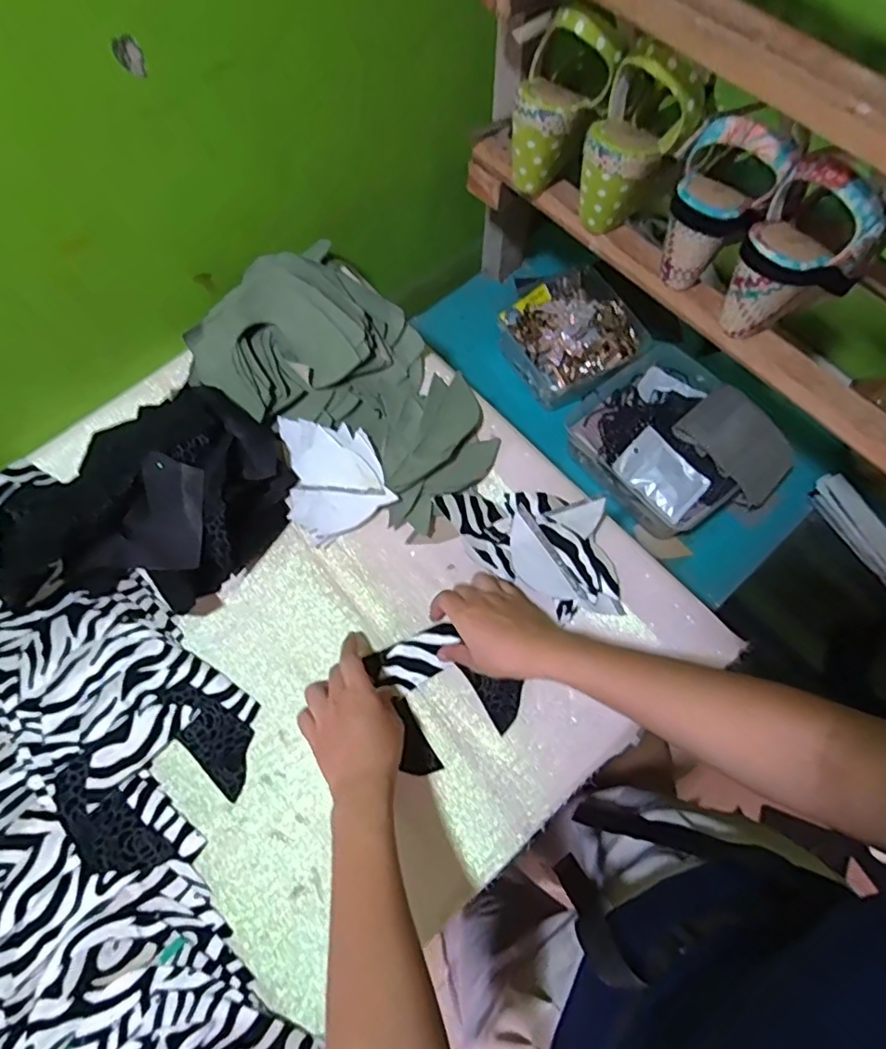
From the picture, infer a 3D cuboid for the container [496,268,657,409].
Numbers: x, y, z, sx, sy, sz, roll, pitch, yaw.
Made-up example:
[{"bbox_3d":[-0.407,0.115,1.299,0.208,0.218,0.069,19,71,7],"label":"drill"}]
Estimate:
[{"bbox_3d":[0.167,-0.252,0.773,0.158,0.066,0.163,-32,72,-13],"label":"container"}]

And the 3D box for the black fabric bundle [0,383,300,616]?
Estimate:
[{"bbox_3d":[-0.281,-0.016,0.547,0.201,0.065,0.266,37,74,14],"label":"black fabric bundle"}]

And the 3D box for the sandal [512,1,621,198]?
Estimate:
[{"bbox_3d":[0.096,-0.389,0.544,0.077,0.150,0.092,-28,69,-36],"label":"sandal"}]

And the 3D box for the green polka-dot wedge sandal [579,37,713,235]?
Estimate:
[{"bbox_3d":[0.155,-0.334,0.512,0.059,0.144,0.082,-22,67,-37],"label":"green polka-dot wedge sandal"}]

